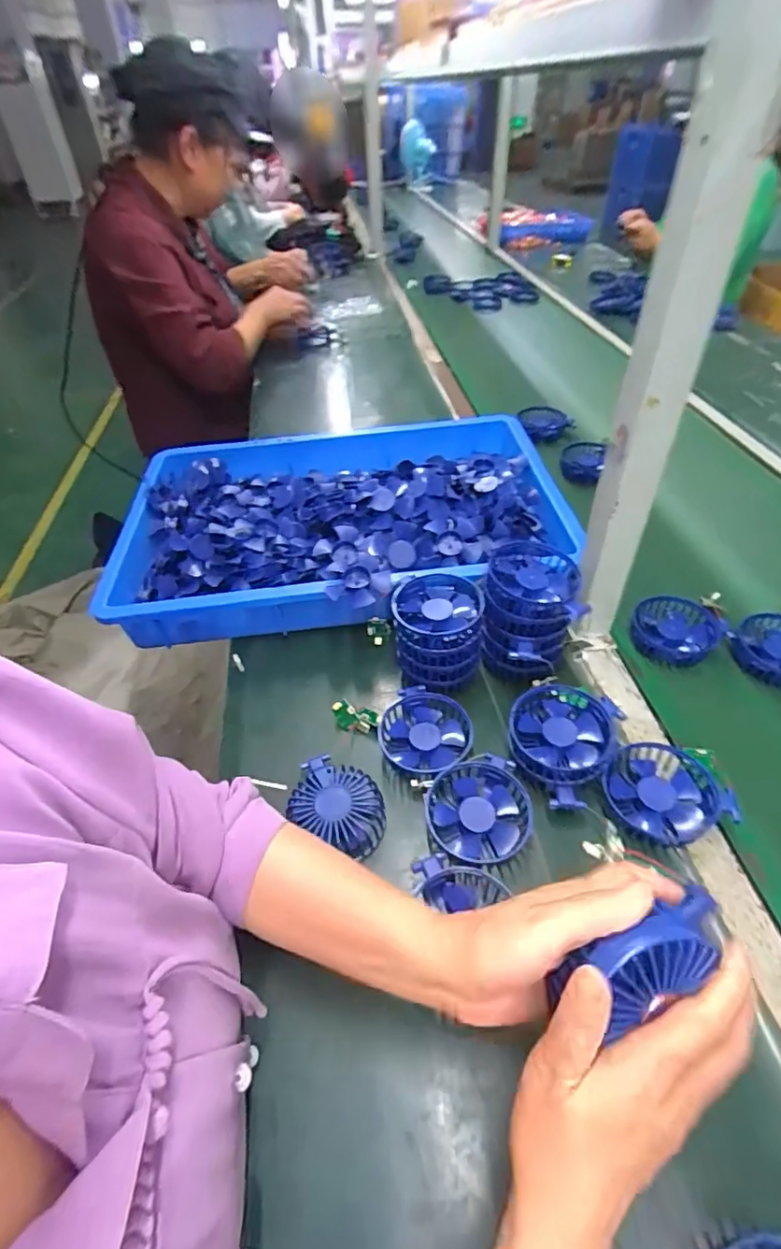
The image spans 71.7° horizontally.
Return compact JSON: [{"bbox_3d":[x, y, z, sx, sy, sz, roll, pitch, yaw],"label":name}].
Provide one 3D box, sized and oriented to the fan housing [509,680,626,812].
[{"bbox_3d":[0.156,0.106,0.501,0.094,0.033,0.104,24,51,24],"label":"fan housing"}]

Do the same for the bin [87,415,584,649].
[{"bbox_3d":[-0.060,-0.142,0.748,0.555,0.133,0.385,-3,45,0],"label":"bin"}]

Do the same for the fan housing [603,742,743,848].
[{"bbox_3d":[0.238,0.150,0.475,0.098,0.035,0.085,-11,46,-8],"label":"fan housing"}]

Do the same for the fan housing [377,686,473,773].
[{"bbox_3d":[0.033,0.109,0.533,0.091,0.032,0.082,24,51,27],"label":"fan housing"}]

